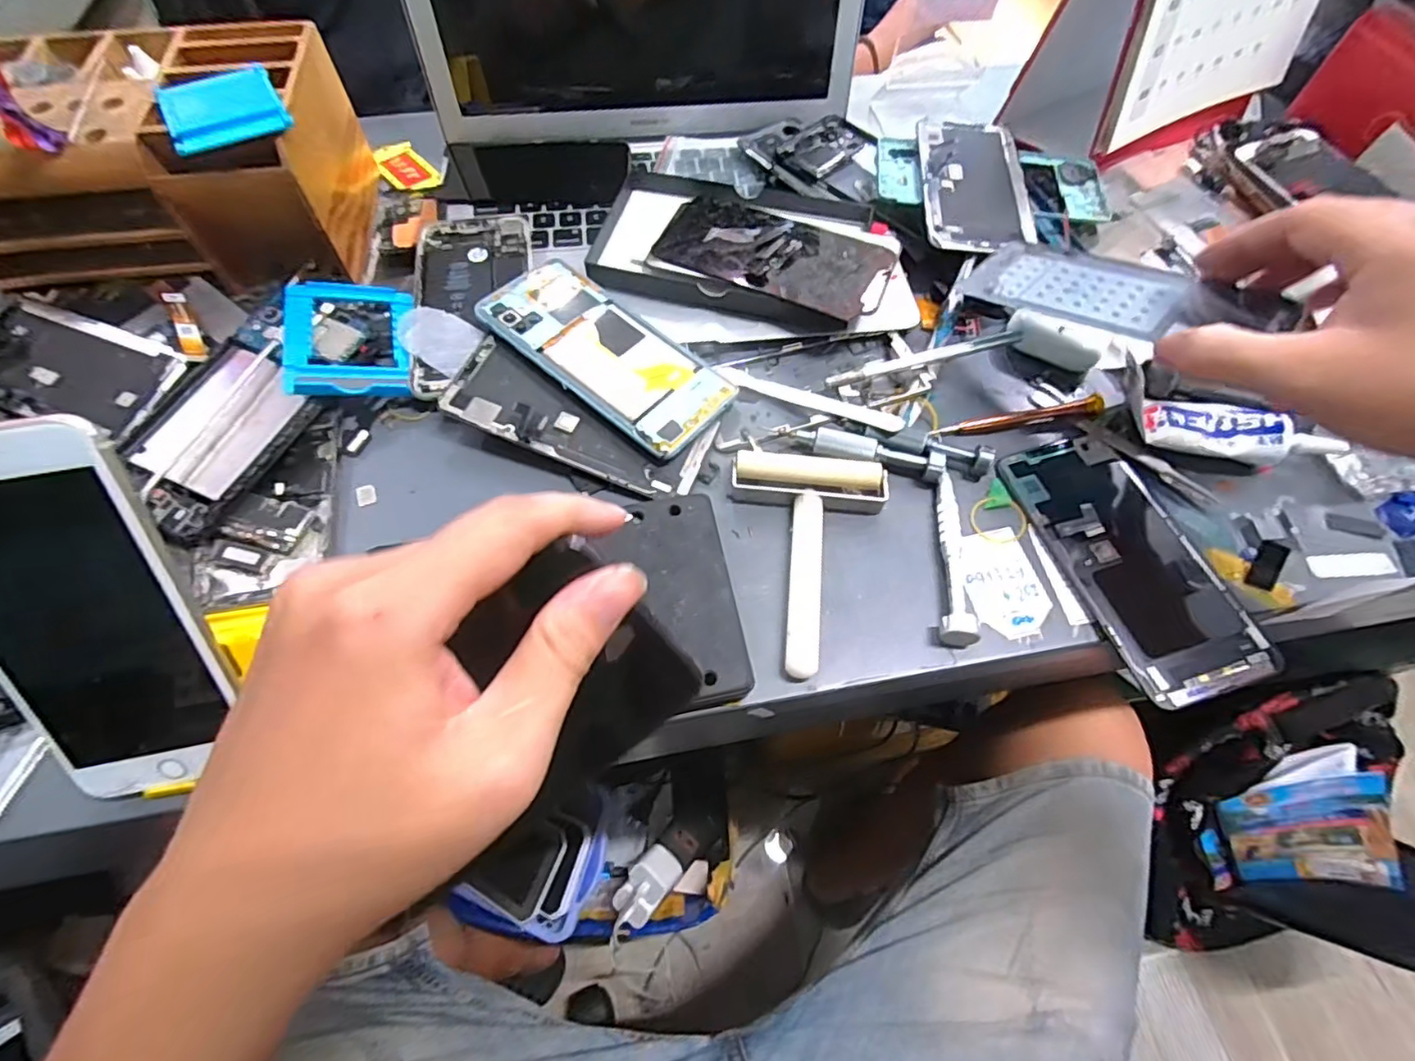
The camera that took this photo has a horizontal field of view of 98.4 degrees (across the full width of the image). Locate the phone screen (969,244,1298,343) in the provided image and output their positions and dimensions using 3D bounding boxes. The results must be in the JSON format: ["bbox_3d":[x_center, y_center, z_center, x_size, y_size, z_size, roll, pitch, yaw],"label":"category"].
[{"bbox_3d":[0.225,-0.132,0.335,0.150,0.006,0.068,25,62,29],"label":"phone screen"}]

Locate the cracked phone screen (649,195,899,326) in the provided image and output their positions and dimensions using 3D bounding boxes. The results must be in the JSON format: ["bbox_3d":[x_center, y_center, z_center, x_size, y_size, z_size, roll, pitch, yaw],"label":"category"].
[{"bbox_3d":[0.042,-0.182,0.397,0.152,0.008,0.071,26,69,16],"label":"cracked phone screen"}]

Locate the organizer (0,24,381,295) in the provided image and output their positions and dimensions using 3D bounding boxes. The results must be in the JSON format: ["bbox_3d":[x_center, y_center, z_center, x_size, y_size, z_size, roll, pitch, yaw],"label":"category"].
[{"bbox_3d":[-0.344,-0.234,0.387,0.208,0.092,0.136,-7,61,-5],"label":"organizer"}]

